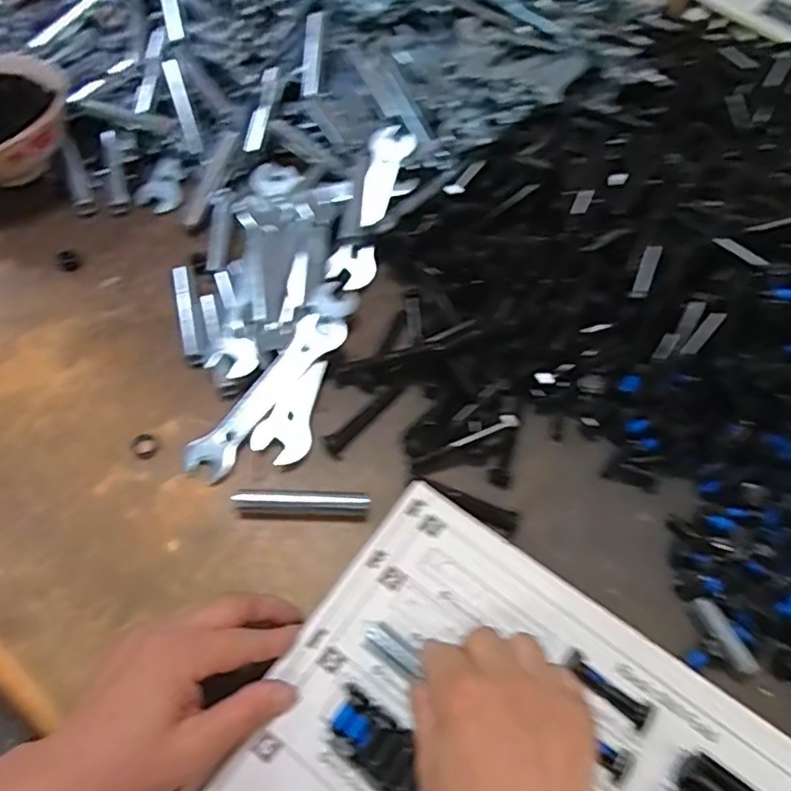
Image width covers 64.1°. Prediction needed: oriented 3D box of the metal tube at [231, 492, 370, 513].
[{"bbox_3d":[-0.063,0.070,0.422,0.089,0.015,0.011,0,59,-4],"label":"metal tube"}]

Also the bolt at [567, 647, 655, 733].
[{"bbox_3d":[0.123,0.167,0.361,0.053,0.015,0.014,37,64,17],"label":"bolt"}]

